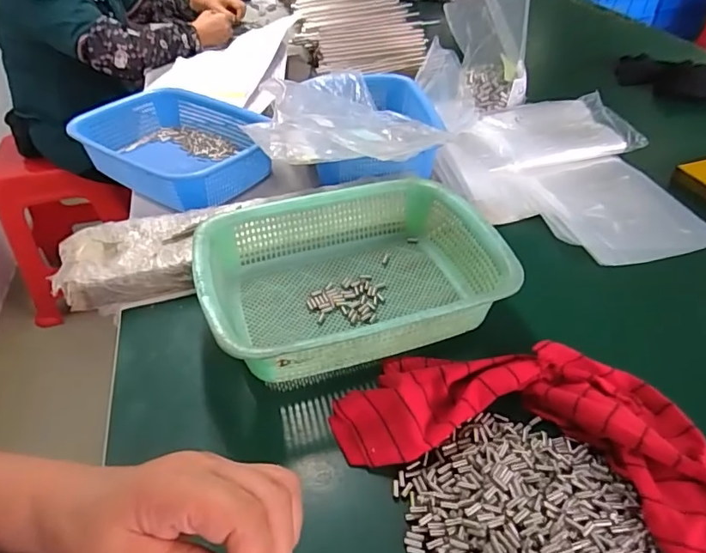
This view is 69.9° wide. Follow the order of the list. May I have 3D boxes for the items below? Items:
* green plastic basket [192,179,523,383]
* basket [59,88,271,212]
[{"bbox_3d":[-0.002,-0.002,0.526,0.290,0.082,0.218,-14,44,-12],"label":"green plastic basket"},{"bbox_3d":[-0.256,-0.192,0.761,0.277,0.083,0.209,22,47,24],"label":"basket"}]

